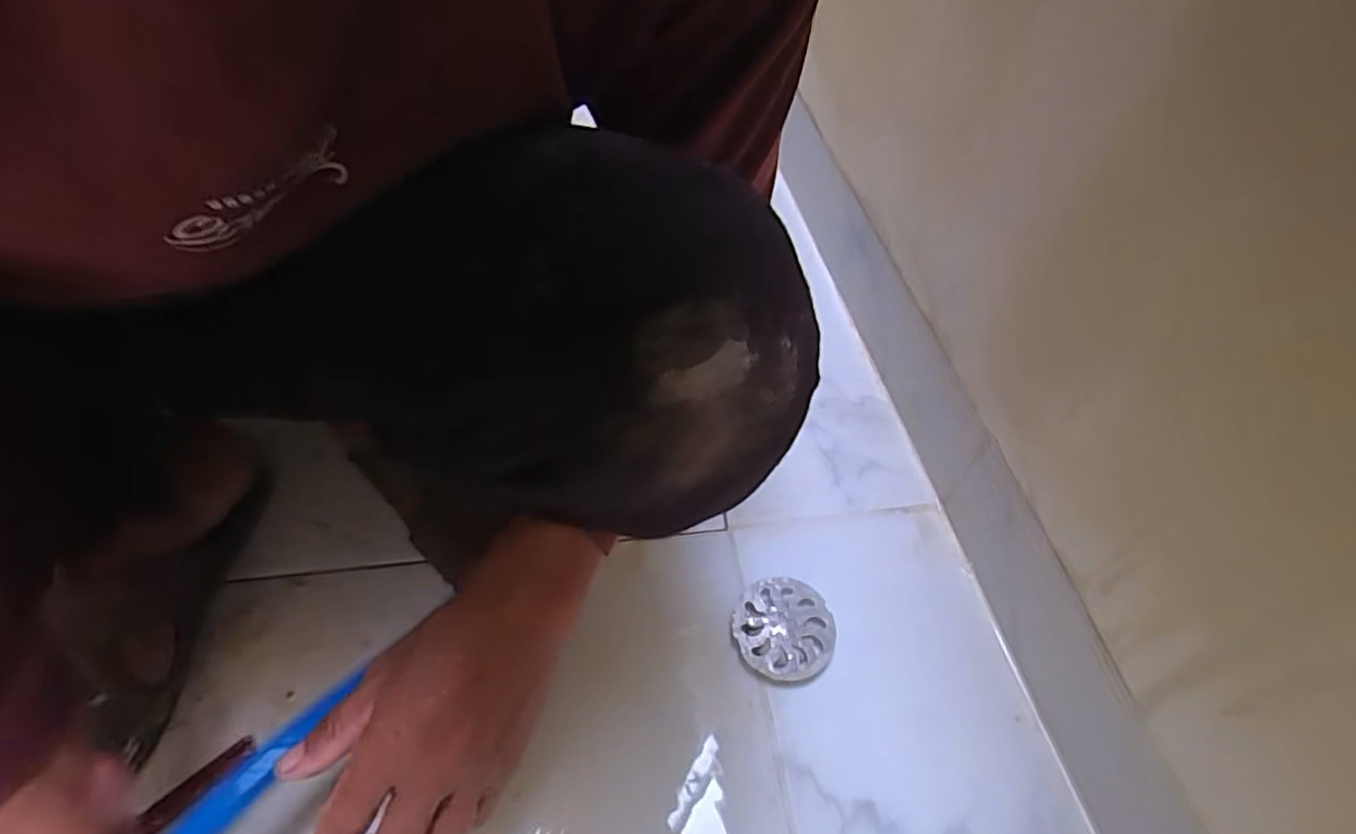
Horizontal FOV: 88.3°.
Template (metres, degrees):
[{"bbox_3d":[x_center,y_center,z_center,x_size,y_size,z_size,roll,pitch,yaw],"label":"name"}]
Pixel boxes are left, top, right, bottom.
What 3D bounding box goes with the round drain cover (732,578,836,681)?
[{"bbox_3d":[0.076,0.149,0.497,0.066,0.011,0.071,3,53,-4],"label":"round drain cover"}]

